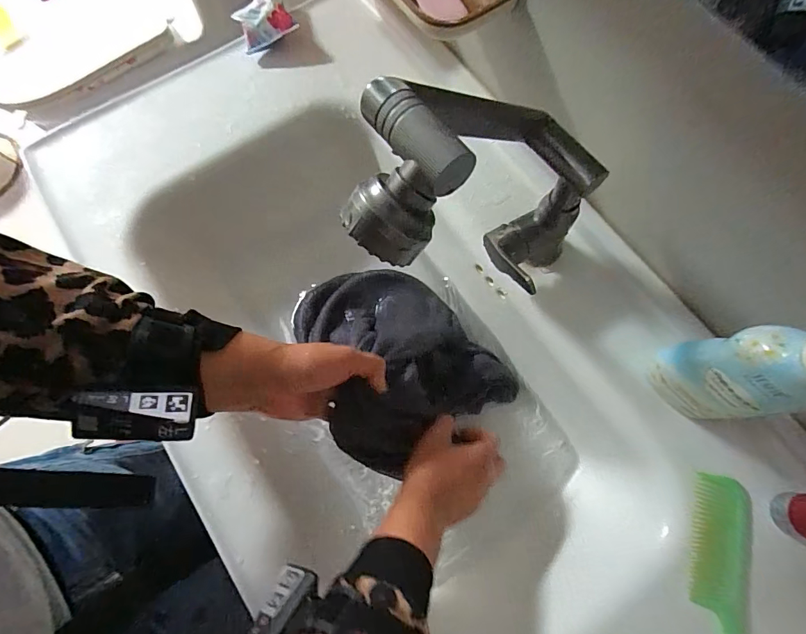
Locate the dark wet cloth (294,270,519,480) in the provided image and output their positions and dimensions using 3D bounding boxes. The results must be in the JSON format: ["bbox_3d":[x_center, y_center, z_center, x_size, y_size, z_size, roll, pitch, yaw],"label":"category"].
[{"bbox_3d":[-0.013,0.030,0.496,0.198,0.132,0.246,-33,77,-10],"label":"dark wet cloth"}]

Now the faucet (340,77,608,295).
[{"bbox_3d":[0.073,-0.089,0.323,0.114,0.282,0.097,-32,72,34],"label":"faucet"}]

